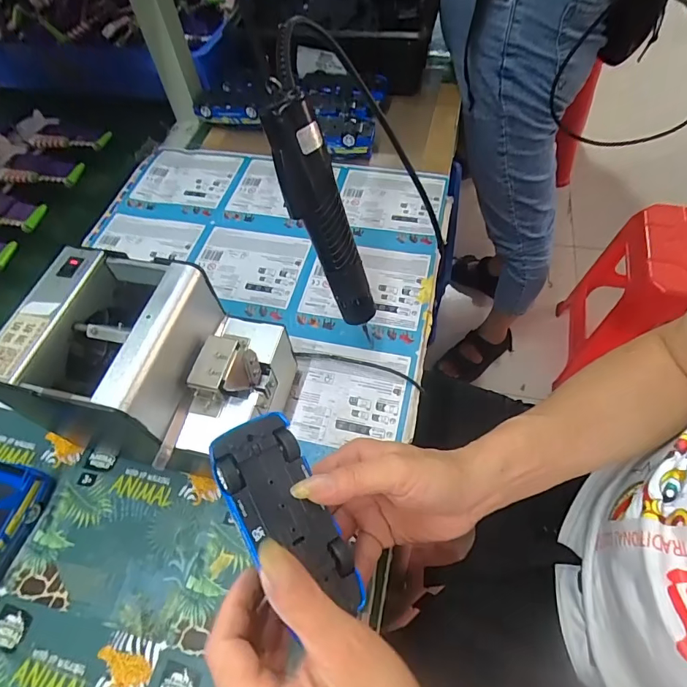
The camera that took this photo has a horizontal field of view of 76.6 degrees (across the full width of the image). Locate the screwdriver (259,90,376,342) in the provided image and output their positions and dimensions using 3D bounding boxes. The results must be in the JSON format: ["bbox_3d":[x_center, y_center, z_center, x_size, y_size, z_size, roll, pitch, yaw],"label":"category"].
[{"bbox_3d":[-0.014,-0.096,0.358,0.037,0.191,0.029,-37,39,-18],"label":"screwdriver"}]

